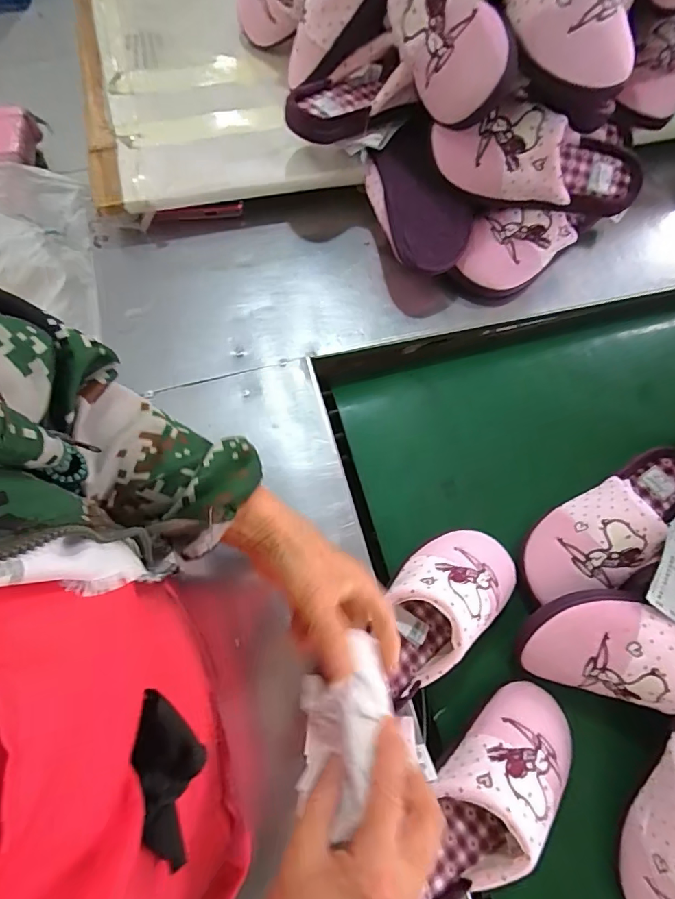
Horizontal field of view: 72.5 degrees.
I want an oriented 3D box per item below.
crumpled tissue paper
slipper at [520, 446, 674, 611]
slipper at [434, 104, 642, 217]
[{"bbox_3d":[0.005,0.175,0.293,0.056,0.045,0.100,2,71,-1],"label":"crumpled tissue paper"},{"bbox_3d":[0.294,0.077,0.474,0.229,0.067,0.088,-29,74,-11],"label":"slipper"},{"bbox_3d":[0.221,-0.317,0.501,0.230,0.086,0.074,1,71,-1],"label":"slipper"}]

